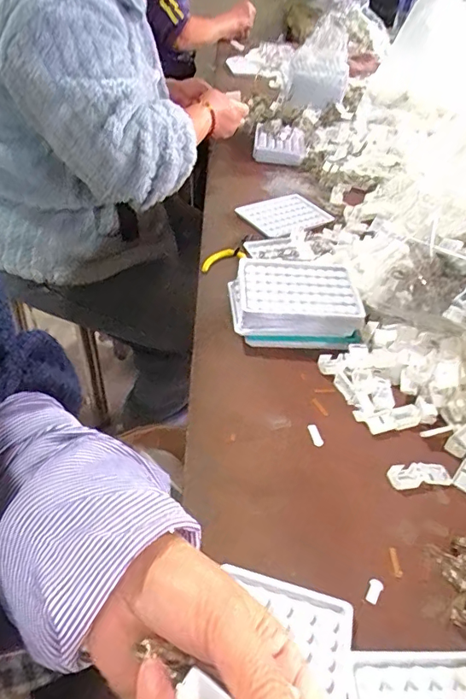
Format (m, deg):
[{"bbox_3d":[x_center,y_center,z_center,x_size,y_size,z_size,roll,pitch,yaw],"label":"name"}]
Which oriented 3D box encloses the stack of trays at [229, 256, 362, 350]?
[{"bbox_3d":[0.068,-0.051,0.546,0.143,0.053,0.109,6,43,-2],"label":"stack of trays"}]

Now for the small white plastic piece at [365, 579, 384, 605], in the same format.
[{"bbox_3d":[0.102,0.175,0.348,0.010,0.004,0.017,24,45,21],"label":"small white plastic piece"}]

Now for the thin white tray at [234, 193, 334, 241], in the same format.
[{"bbox_3d":[0.083,-0.212,0.749,0.128,0.010,0.109,-22,50,-28],"label":"thin white tray"}]

